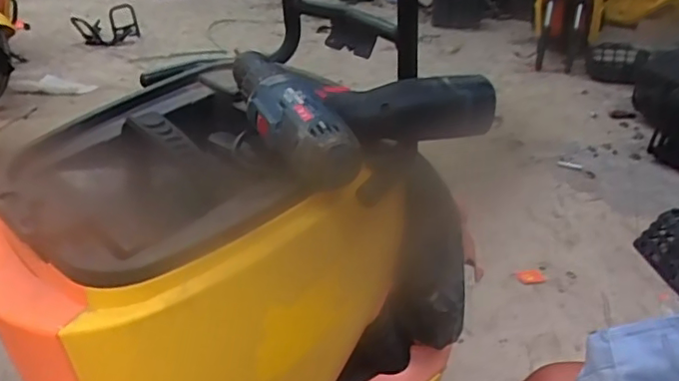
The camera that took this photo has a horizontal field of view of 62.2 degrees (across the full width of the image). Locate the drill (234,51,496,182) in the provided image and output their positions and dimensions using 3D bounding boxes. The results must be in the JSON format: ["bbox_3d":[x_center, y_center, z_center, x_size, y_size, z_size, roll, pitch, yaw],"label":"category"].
[{"bbox_3d":[0.011,-0.077,0.500,0.195,0.060,0.174,-19,36,-31],"label":"drill"}]

